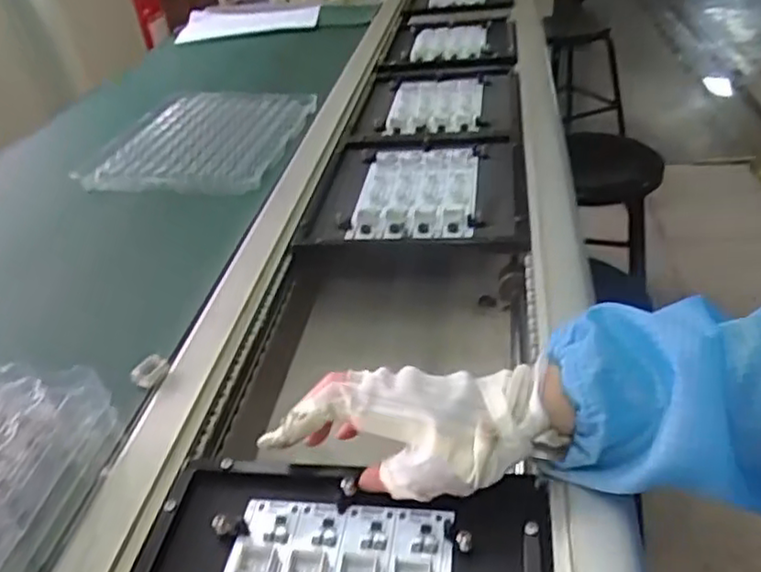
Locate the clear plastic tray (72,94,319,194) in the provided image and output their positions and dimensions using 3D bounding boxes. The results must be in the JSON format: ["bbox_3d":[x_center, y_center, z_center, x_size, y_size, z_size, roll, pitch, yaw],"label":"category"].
[{"bbox_3d":[-0.229,-0.203,0.895,0.227,0.027,0.280,2,37,14],"label":"clear plastic tray"}]

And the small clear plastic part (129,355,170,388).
[{"bbox_3d":[-0.177,0.064,0.513,0.018,0.011,0.026,11,38,18],"label":"small clear plastic part"}]

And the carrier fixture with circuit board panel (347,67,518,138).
[{"bbox_3d":[0.085,-0.265,0.954,0.226,0.033,0.275,0,36,11],"label":"carrier fixture with circuit board panel"}]

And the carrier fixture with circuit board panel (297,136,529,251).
[{"bbox_3d":[0.044,-0.111,0.745,0.223,0.024,0.245,-1,36,10],"label":"carrier fixture with circuit board panel"}]

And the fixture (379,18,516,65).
[{"bbox_3d":[0.127,-0.455,1.225,0.221,0.043,0.316,-2,36,9],"label":"fixture"}]

